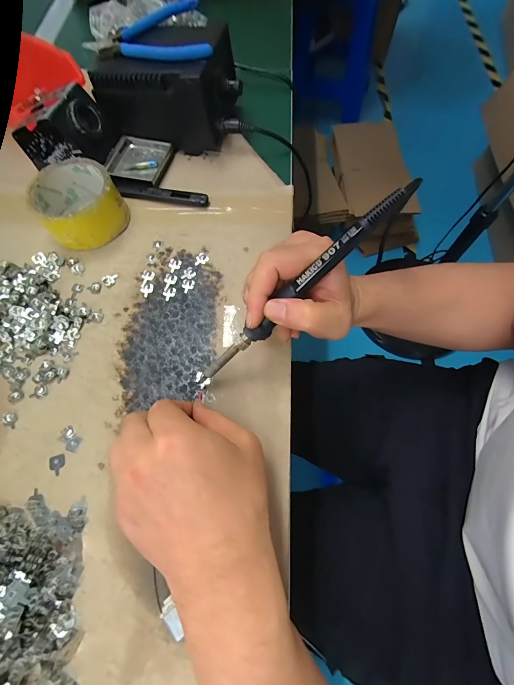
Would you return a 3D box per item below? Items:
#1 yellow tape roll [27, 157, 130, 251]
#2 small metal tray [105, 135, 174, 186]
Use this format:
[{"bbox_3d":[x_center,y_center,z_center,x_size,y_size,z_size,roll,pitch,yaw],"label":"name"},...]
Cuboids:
[{"bbox_3d":[-0.194,-0.153,0.347,0.082,0.046,0.087,-1,67,1],"label":"yellow tape roll"},{"bbox_3d":[-0.145,-0.226,0.390,0.070,0.014,0.065,11,68,6],"label":"small metal tray"}]

